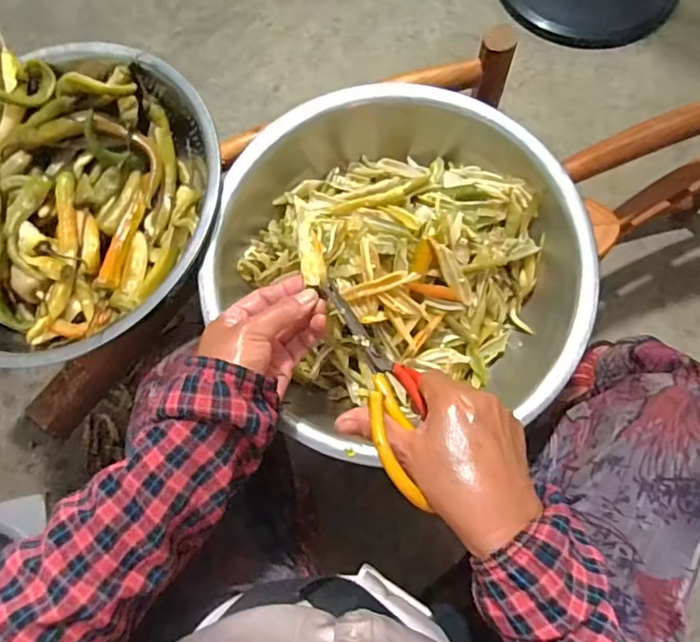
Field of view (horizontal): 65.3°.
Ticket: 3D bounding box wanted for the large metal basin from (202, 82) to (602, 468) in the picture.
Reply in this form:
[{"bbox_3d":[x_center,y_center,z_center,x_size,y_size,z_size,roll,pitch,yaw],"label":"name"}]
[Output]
[{"bbox_3d":[0.044,-0.070,0.541,0.331,0.100,0.364,-1,75,2],"label":"large metal basin"}]

